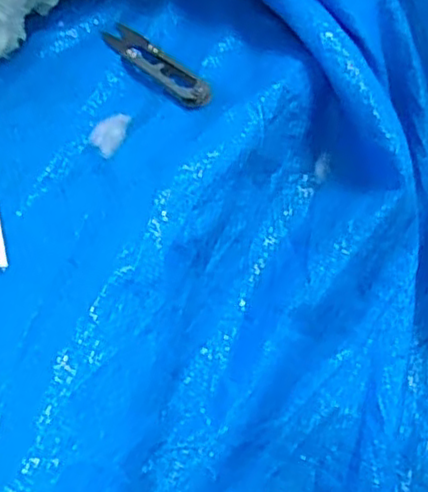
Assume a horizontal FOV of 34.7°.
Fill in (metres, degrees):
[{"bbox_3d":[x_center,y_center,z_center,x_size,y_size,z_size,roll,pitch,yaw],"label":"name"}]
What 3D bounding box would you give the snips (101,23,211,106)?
[{"bbox_3d":[-0.036,-0.111,0.412,0.020,0.004,0.104,-29,51,-22],"label":"snips"}]

